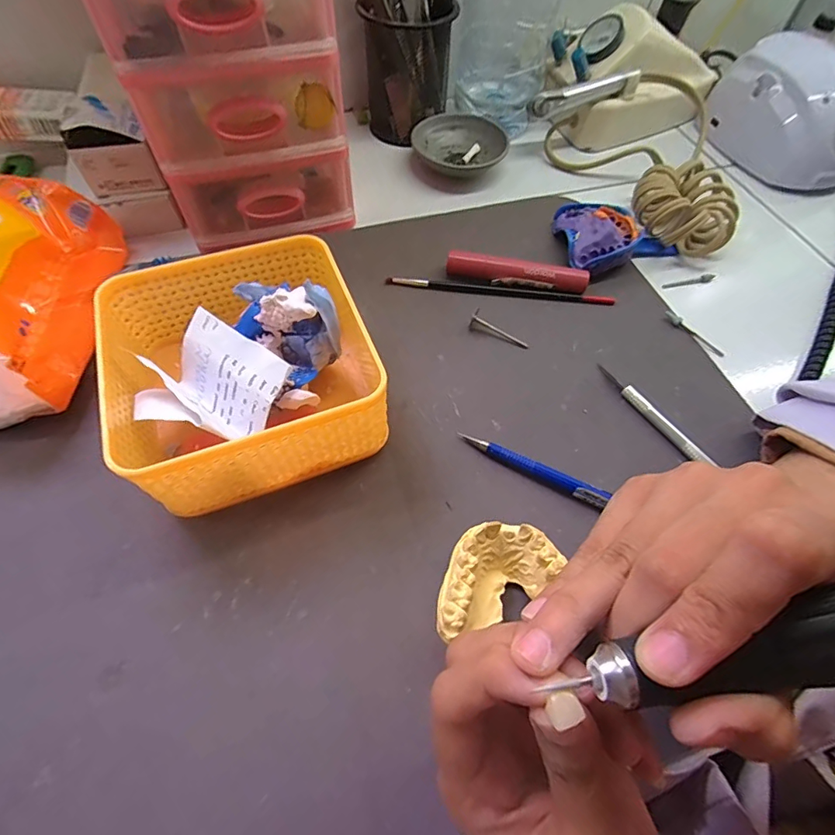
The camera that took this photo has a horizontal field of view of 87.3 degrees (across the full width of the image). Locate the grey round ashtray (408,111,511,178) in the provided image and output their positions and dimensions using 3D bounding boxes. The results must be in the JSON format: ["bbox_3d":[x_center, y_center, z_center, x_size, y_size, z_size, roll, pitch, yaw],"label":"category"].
[{"bbox_3d":[0.044,-0.265,0.421,0.085,0.028,0.070,14,60,6],"label":"grey round ashtray"}]

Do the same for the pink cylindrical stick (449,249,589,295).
[{"bbox_3d":[0.076,-0.109,0.333,0.105,0.016,0.013,10,60,3],"label":"pink cylindrical stick"}]

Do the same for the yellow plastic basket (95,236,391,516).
[{"bbox_3d":[-0.097,-0.029,0.253,0.133,0.066,0.135,-21,63,-14],"label":"yellow plastic basket"}]

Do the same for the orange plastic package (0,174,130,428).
[{"bbox_3d":[-0.256,-0.078,0.272,0.093,0.075,0.172,-5,60,-5],"label":"orange plastic package"}]

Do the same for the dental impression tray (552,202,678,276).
[{"bbox_3d":[0.164,-0.150,0.358,0.093,0.027,0.074,-5,60,-5],"label":"dental impression tray"}]

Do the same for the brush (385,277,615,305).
[{"bbox_3d":[0.063,-0.097,0.334,0.171,0.005,0.010,7,60,2],"label":"brush"}]

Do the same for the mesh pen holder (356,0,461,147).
[{"bbox_3d":[-0.008,-0.353,0.392,0.097,0.159,0.085,0,60,-3],"label":"mesh pen holder"}]

